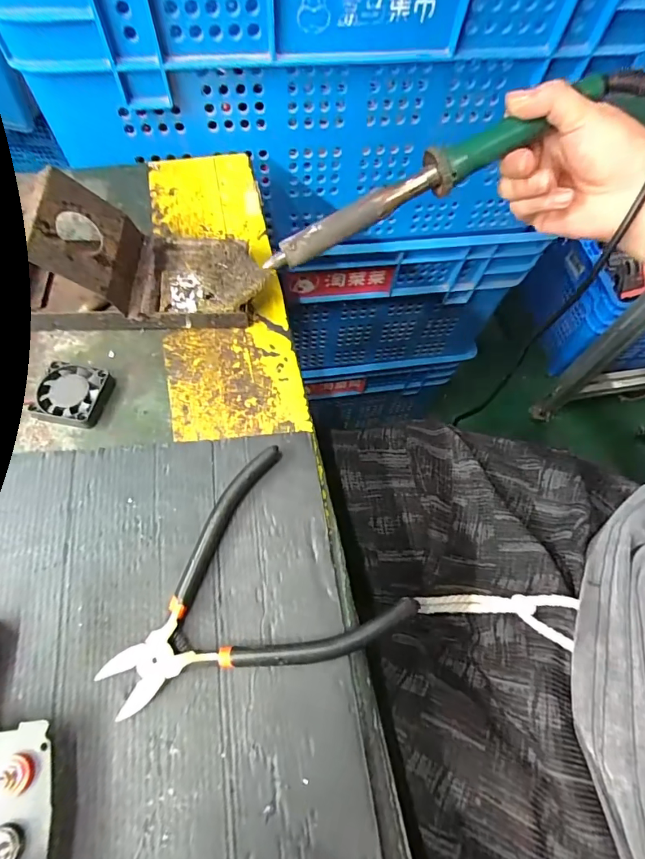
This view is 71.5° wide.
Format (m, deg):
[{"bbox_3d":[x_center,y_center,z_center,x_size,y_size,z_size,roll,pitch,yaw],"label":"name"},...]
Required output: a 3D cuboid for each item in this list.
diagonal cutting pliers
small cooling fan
[{"bbox_3d":[-0.045,0.094,0.240,0.141,0.011,0.120,-36,70,-16],"label":"diagonal cutting pliers"},{"bbox_3d":[-0.165,-0.022,0.295,0.038,0.013,0.041,9,64,1],"label":"small cooling fan"}]

